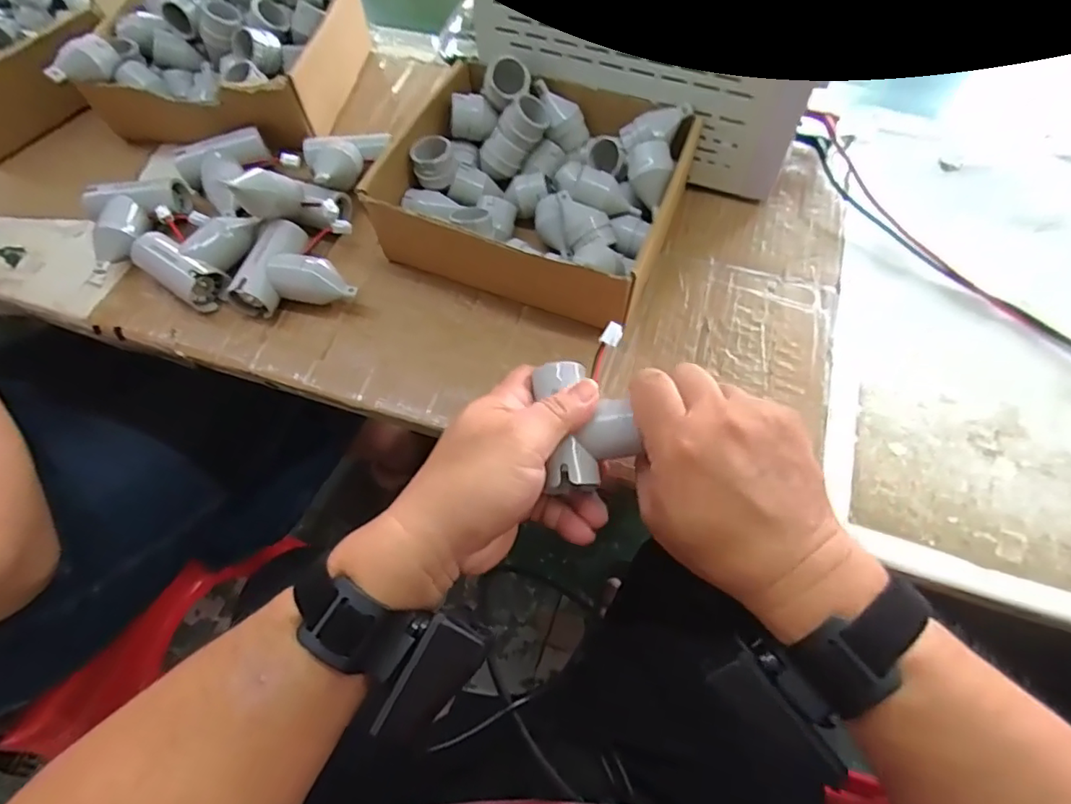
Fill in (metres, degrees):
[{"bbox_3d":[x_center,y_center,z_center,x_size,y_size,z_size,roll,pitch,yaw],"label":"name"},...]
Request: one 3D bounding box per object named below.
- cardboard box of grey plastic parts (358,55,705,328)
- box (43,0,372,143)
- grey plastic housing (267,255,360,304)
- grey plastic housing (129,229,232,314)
[{"bbox_3d":[-0.001,-0.163,0.441,0.213,0.075,0.185,20,64,13],"label":"cardboard box of grey plastic parts"},{"bbox_3d":[-0.287,-0.325,0.526,0.218,0.091,0.198,4,62,5],"label":"box"},{"bbox_3d":[-0.170,-0.090,0.428,0.060,0.034,0.029,7,62,6],"label":"grey plastic housing"},{"bbox_3d":[-0.281,-0.104,0.437,0.075,0.032,0.035,28,66,16],"label":"grey plastic housing"}]

